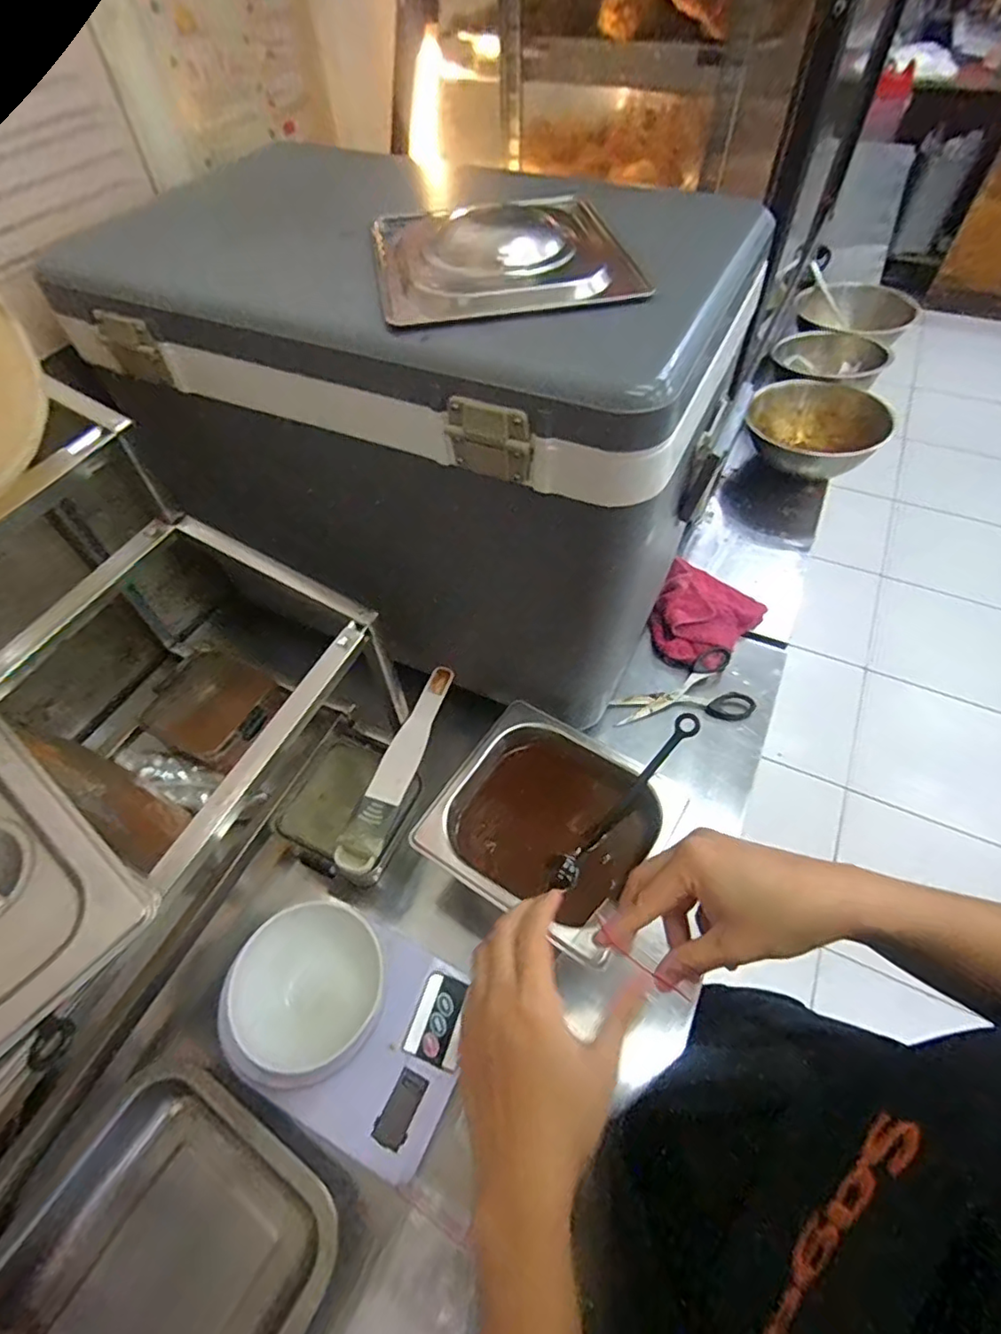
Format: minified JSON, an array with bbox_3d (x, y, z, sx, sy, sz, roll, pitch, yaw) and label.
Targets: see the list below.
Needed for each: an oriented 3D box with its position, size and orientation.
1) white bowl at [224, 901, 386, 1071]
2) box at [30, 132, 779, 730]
[{"bbox_3d":[-0.143,0.239,0.460,0.099,0.053,0.106,30,61,21],"label":"white bowl"},{"bbox_3d":[-0.054,-0.206,0.573,0.466,0.382,0.292,21,58,16],"label":"box"}]

